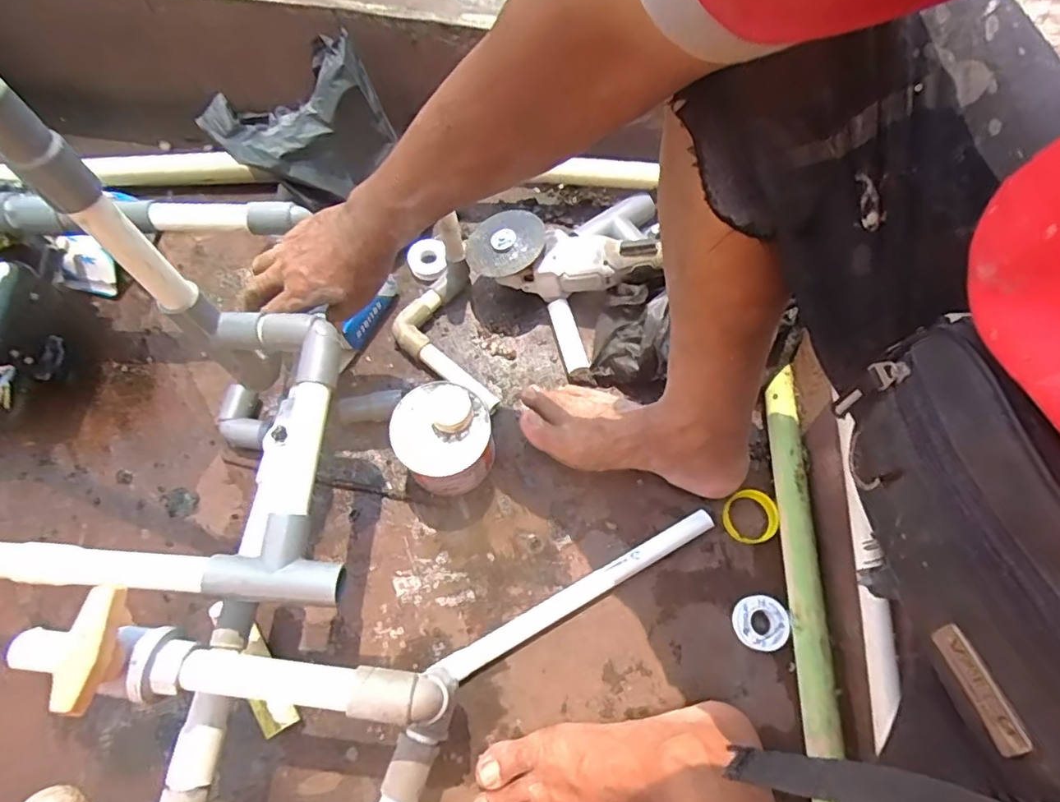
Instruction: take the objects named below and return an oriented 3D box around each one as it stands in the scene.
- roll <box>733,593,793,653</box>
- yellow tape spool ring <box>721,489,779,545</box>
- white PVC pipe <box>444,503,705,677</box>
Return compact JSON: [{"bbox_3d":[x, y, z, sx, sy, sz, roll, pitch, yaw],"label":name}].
[{"bbox_3d":[0.237,0.228,0.585,0.053,0.015,0.053,-6,63,11],"label":"roll"},{"bbox_3d":[0.241,0.126,0.625,0.057,0.017,0.057,0,67,-1],"label":"yellow tape spool ring"},{"bbox_3d":[0.058,0.197,0.594,0.307,0.024,0.025,-27,70,-12],"label":"white PVC pipe"}]

